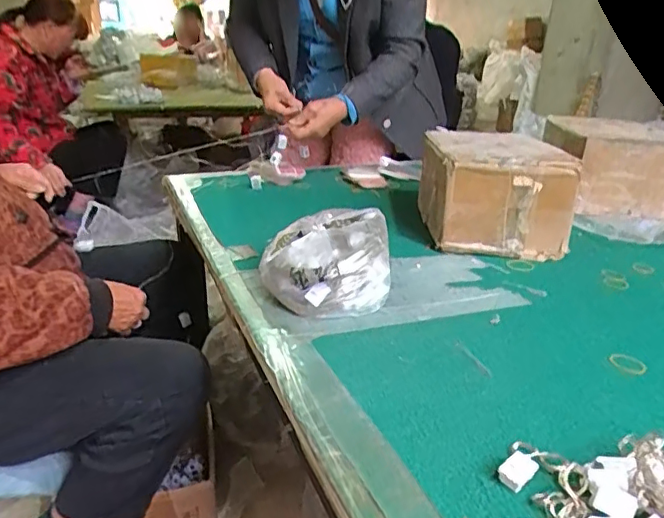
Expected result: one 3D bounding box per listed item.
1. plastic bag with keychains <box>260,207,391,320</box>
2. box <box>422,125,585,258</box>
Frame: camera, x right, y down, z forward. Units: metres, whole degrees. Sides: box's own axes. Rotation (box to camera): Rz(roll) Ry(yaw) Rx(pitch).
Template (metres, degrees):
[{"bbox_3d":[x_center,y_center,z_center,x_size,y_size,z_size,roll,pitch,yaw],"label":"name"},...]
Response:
[{"bbox_3d":[-0.008,0.004,0.701,0.156,0.100,0.118,4,23,1],"label":"plastic bag with keychains"},{"bbox_3d":[0.261,-0.114,0.929,0.203,0.150,0.208,3,23,-1],"label":"box"}]

